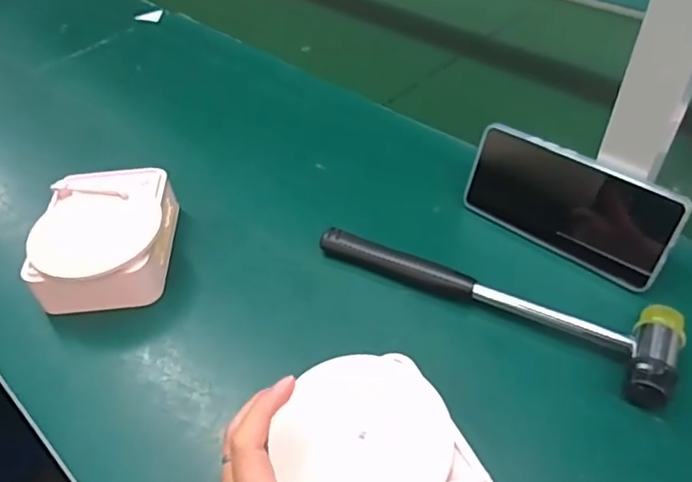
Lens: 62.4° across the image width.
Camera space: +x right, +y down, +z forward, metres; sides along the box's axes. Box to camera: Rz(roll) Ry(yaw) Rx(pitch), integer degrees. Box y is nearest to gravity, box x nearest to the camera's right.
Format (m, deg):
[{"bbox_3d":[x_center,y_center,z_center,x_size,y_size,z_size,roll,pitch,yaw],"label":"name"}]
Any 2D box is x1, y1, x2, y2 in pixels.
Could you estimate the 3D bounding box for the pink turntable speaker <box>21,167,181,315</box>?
[{"bbox_3d":[-0.199,-0.005,0.478,0.096,0.047,0.127,-4,45,0],"label":"pink turntable speaker"}]

